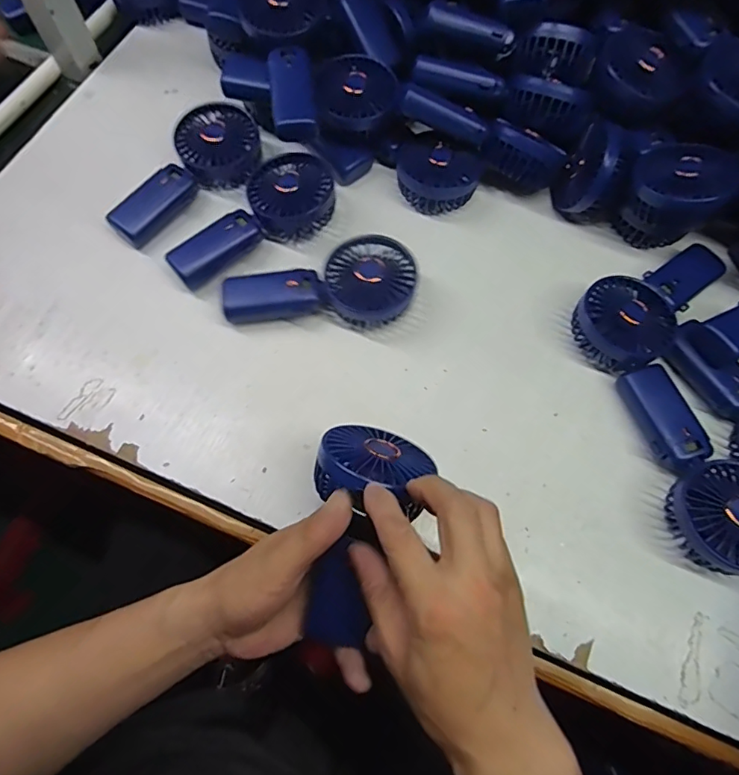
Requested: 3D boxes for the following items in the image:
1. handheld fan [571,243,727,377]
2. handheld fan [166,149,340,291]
[{"bbox_3d":[0.271,-0.090,0.489,0.175,0.046,0.083,-41,74,-18],"label":"handheld fan"},{"bbox_3d":[-0.109,-0.159,0.501,0.090,0.046,0.180,39,70,14],"label":"handheld fan"}]

